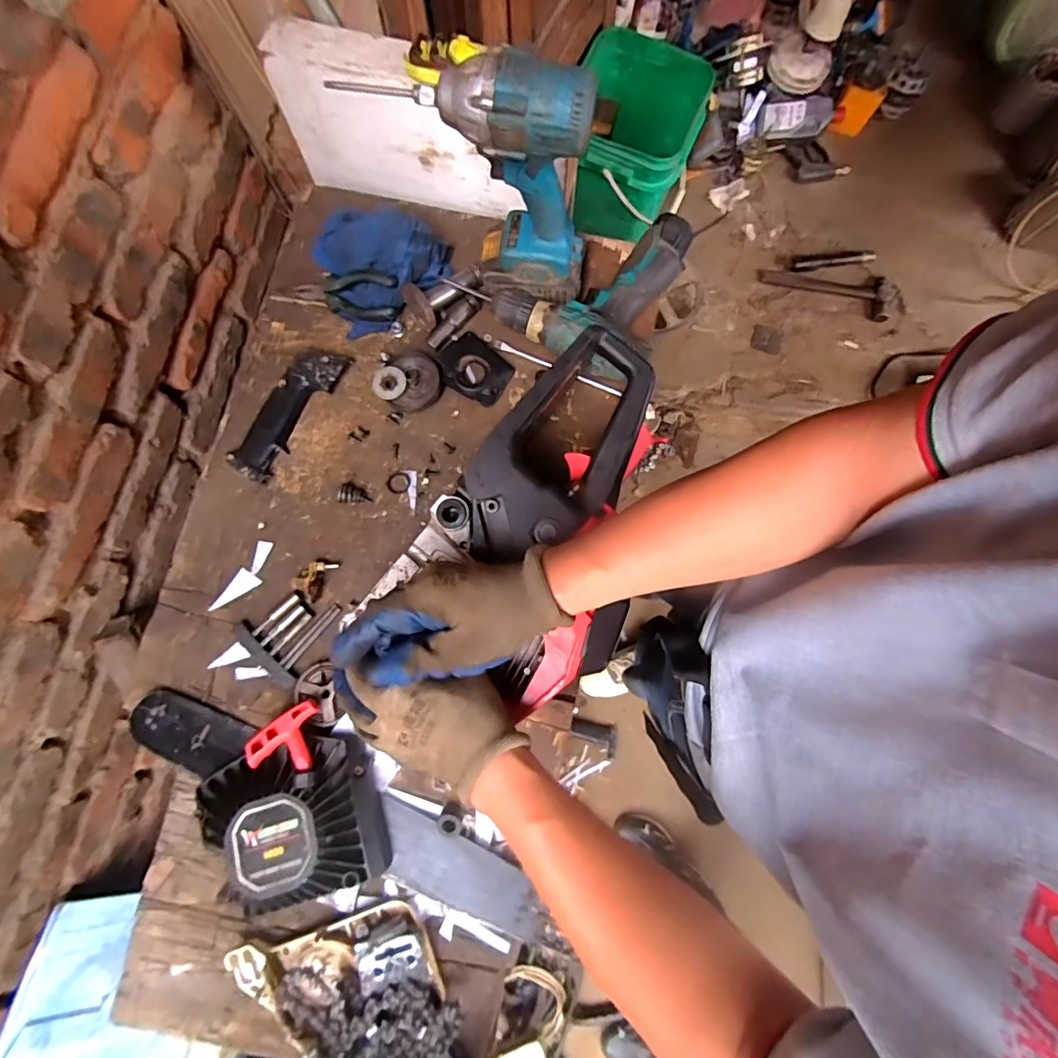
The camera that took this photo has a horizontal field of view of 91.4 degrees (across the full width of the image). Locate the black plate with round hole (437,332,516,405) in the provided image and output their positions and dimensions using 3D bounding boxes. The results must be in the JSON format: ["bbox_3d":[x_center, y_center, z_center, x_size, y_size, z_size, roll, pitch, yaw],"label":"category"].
[{"bbox_3d":[-0.064,-0.189,0.607,0.084,0.012,0.068,37,82,7],"label":"black plate with round hole"}]

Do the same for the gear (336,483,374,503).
[{"bbox_3d":[-0.198,-0.040,0.582,0.041,0.015,0.022,6,79,2],"label":"gear"}]

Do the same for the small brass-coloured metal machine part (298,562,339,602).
[{"bbox_3d":[-0.236,0.052,0.565,0.030,0.015,0.045,29,81,6],"label":"small brass-coloured metal machine part"}]

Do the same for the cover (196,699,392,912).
[{"bbox_3d":[-0.240,0.273,0.507,0.168,0.061,0.171,-16,79,-2],"label":"cover"}]

